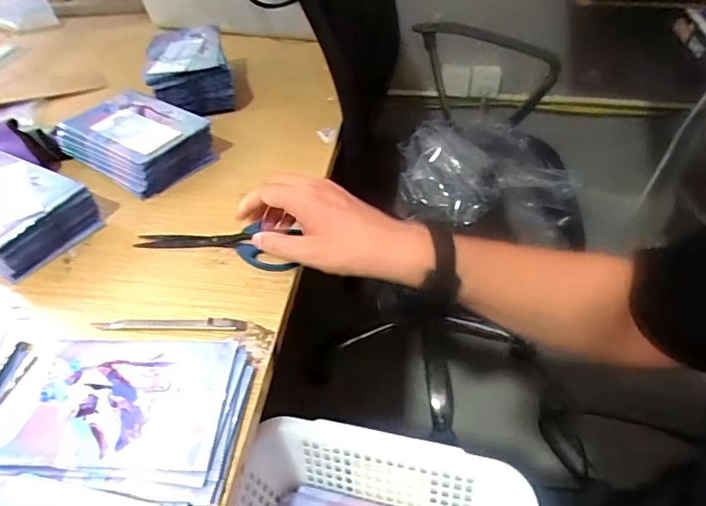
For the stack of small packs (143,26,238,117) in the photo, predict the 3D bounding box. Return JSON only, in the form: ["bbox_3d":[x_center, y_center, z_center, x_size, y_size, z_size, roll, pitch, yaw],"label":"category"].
[{"bbox_3d":[-0.269,-0.297,0.820,0.125,0.084,0.166,-14,43,-12],"label":"stack of small packs"}]

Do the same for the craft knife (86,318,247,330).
[{"bbox_3d":[-0.180,0.069,0.491,0.148,0.008,0.014,-1,42,2],"label":"craft knife"}]

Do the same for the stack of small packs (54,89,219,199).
[{"bbox_3d":[-0.300,-0.157,0.691,0.182,0.064,0.129,23,48,26],"label":"stack of small packs"}]

